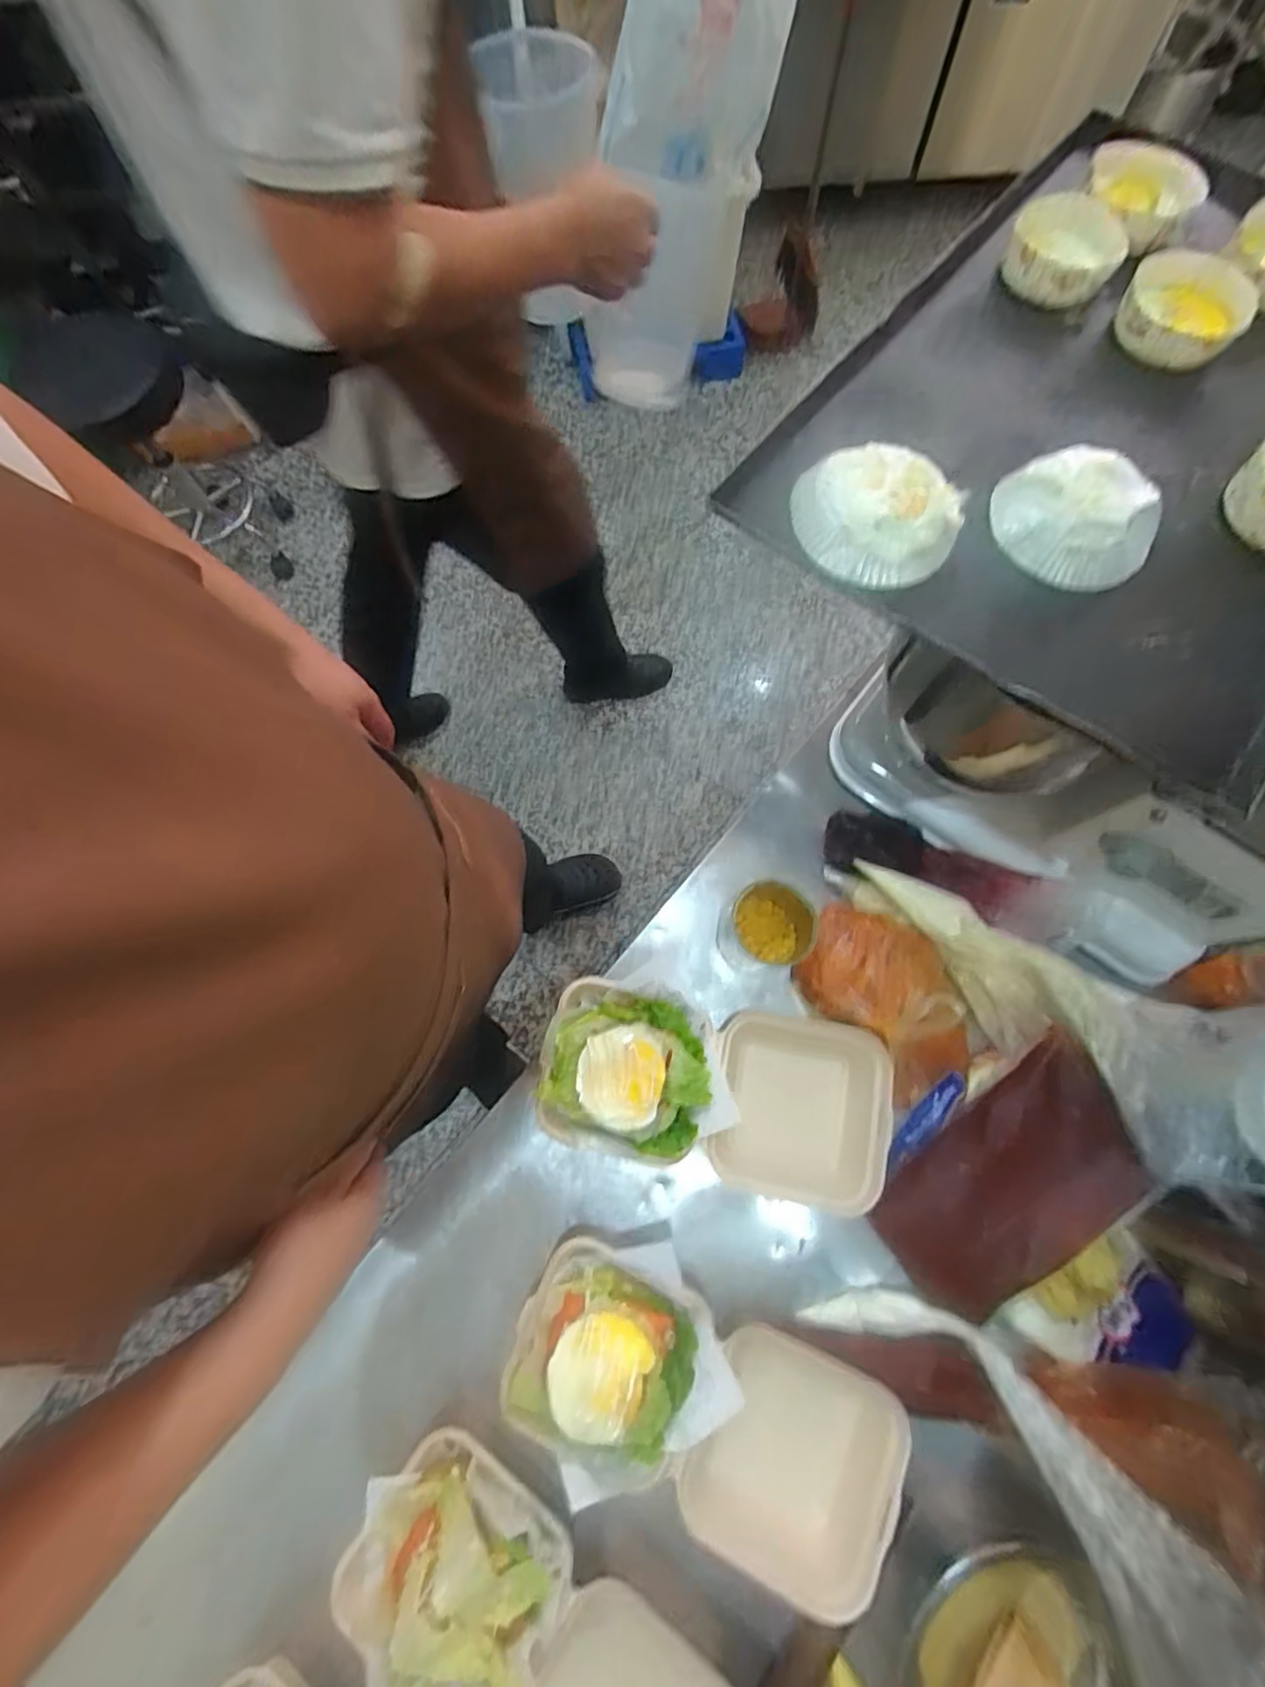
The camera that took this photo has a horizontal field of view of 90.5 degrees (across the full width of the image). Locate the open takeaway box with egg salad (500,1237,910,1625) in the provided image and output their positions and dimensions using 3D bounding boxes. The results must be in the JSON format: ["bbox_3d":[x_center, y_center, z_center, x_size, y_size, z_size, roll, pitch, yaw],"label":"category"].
[{"bbox_3d":[0.054,0.445,0.499,0.309,0.070,0.167,29,75,9],"label":"open takeaway box with egg salad"}]

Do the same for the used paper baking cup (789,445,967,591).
[{"bbox_3d":[0.176,-0.240,0.456,0.114,0.031,0.097,40,77,12],"label":"used paper baking cup"}]

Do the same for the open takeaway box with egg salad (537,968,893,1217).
[{"bbox_3d":[0.073,0.212,0.560,0.307,0.060,0.163,14,73,5],"label":"open takeaway box with egg salad"}]

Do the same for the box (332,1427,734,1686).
[{"bbox_3d":[-0.072,0.597,0.476,0.313,0.079,0.163,34,76,11],"label":"box"}]

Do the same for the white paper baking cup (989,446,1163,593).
[{"bbox_3d":[0.321,-0.238,0.452,0.110,0.032,0.098,40,77,12],"label":"white paper baking cup"}]

